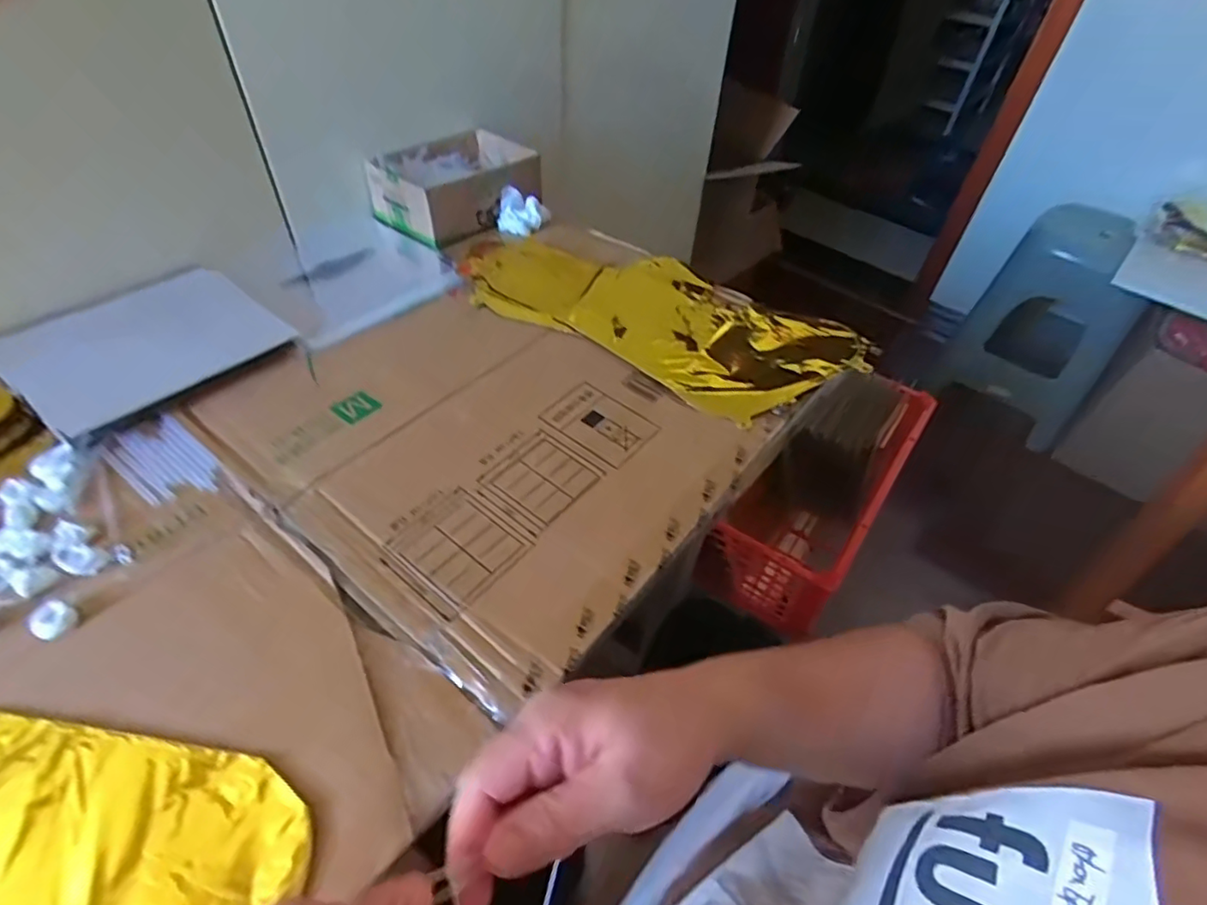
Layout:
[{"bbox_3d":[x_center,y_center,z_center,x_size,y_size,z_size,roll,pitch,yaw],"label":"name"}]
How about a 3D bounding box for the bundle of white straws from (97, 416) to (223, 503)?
[{"bbox_3d":[-0.349,0.006,0.475,0.107,0.004,0.056,30,51,22],"label":"bundle of white straws"}]

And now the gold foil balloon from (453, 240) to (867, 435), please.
[{"bbox_3d":[0.053,-0.156,0.638,0.408,0.018,0.198,28,50,20],"label":"gold foil balloon"}]

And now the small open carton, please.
[{"bbox_3d":[-0.189,-0.344,0.763,0.191,0.060,0.152,-34,58,-31],"label":"small open carton"}]

